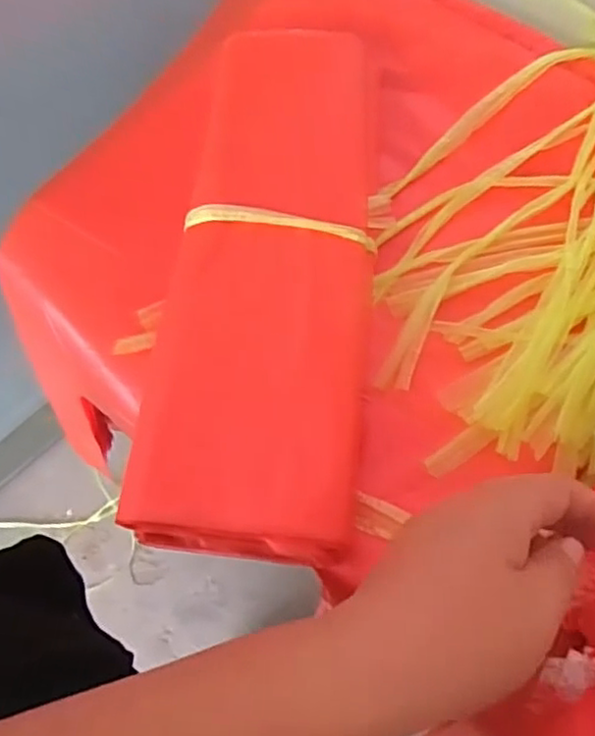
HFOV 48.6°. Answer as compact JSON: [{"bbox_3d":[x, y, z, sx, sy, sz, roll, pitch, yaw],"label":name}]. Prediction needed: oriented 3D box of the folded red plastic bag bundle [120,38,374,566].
[{"bbox_3d":[-0.012,-0.068,0.408,0.116,0.048,0.352,7,63,0],"label":"folded red plastic bag bundle"}]

